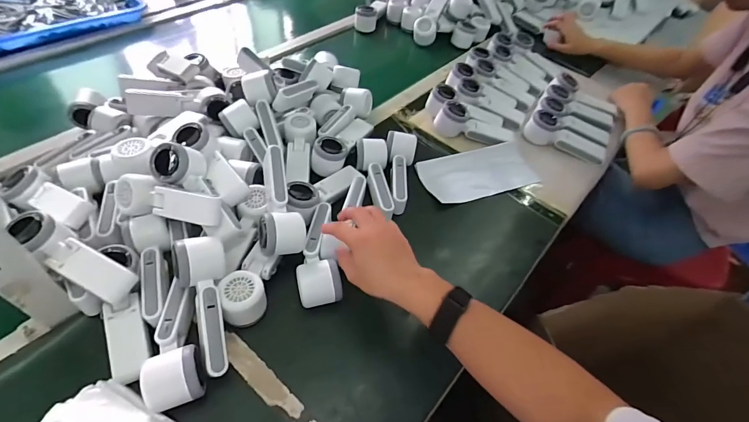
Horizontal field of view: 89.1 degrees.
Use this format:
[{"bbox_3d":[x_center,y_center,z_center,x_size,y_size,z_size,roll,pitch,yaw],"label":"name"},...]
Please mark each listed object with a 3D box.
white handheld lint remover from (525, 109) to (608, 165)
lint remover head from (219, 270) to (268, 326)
[{"bbox_3d":[0.394,-0.158,0.777,0.159,0.056,0.058,28,53,16],"label":"white handheld lint remover"},{"bbox_3d":[-0.170,0.116,0.495,0.055,0.052,0.065,-12,53,-16],"label":"lint remover head"}]

